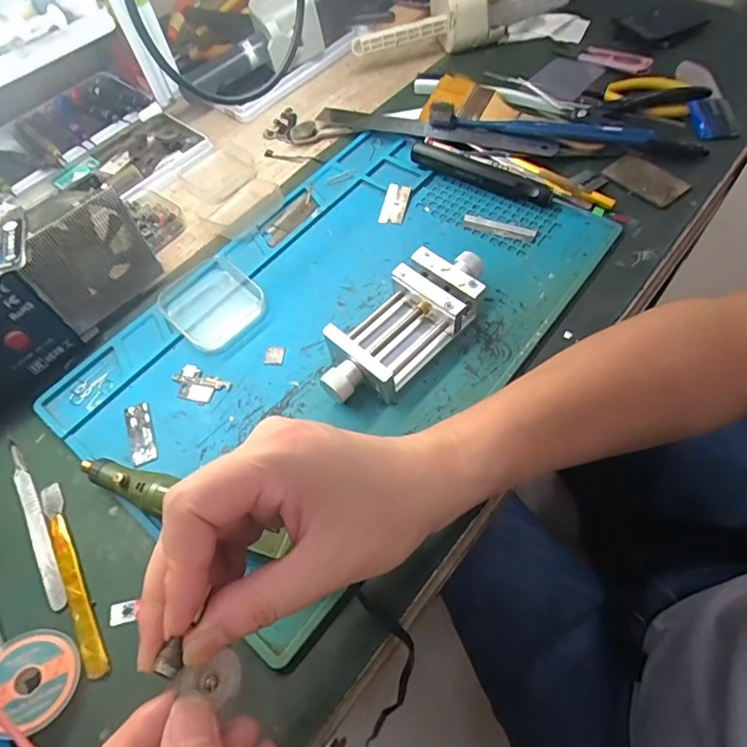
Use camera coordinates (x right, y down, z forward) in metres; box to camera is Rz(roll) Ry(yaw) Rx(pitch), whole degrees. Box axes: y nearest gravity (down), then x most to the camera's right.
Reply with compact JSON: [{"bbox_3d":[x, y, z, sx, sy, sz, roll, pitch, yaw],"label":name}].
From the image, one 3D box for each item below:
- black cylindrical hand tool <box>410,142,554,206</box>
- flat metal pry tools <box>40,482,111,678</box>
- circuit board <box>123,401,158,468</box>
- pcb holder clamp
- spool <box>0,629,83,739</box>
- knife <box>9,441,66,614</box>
[{"bbox_3d":[0.088,-0.166,0.412,0.123,0.018,0.019,25,65,19],"label":"black cylindrical hand tool"},{"bbox_3d":[-0.173,0.113,0.282,0.012,0.004,0.118,-30,62,-13],"label":"flat metal pry tools"},{"bbox_3d":[-0.151,0.039,0.321,0.017,0.004,0.045,-22,60,-9],"label":"circuit board"},{"bbox_3d":[0.021,-0.034,0.327,0.060,0.034,0.135,37,69,23],"label":"pcb holder clamp"},{"bbox_3d":[-0.171,0.155,0.249,0.044,0.010,0.044,6,52,-8],"label":"spool"},{"bbox_3d":[-0.205,0.088,0.300,0.012,0.004,0.118,-32,62,-14],"label":"knife"}]

